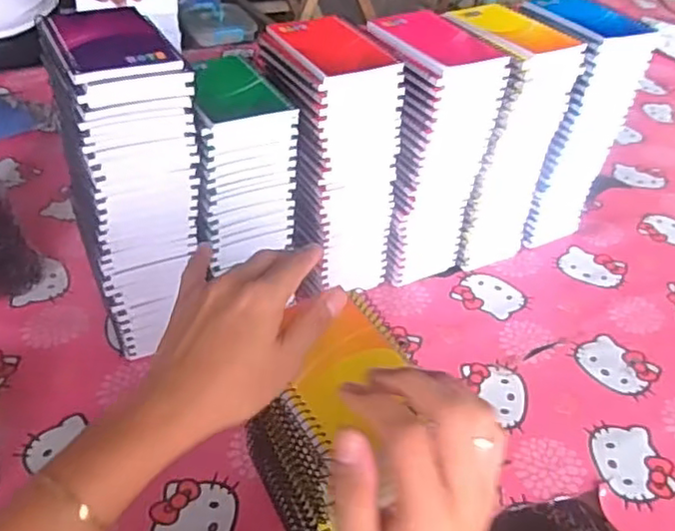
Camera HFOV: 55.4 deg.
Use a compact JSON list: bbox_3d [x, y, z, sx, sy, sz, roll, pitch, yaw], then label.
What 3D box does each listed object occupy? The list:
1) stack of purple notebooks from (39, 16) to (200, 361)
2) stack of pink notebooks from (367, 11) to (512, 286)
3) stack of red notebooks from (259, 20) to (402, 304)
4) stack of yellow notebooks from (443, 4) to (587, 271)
[{"bbox_3d":[-0.196,-0.061,0.612,0.104,0.322,0.127,-17,45,-24],"label":"stack of purple notebooks"},{"bbox_3d":[0.094,-0.112,0.717,0.114,0.284,0.127,-7,40,-13],"label":"stack of pink notebooks"},{"bbox_3d":[-0.008,-0.097,0.696,0.120,0.286,0.126,-10,42,-17],"label":"stack of red notebooks"},{"bbox_3d":[0.175,-0.138,0.756,0.106,0.283,0.124,-19,44,-26],"label":"stack of yellow notebooks"}]

